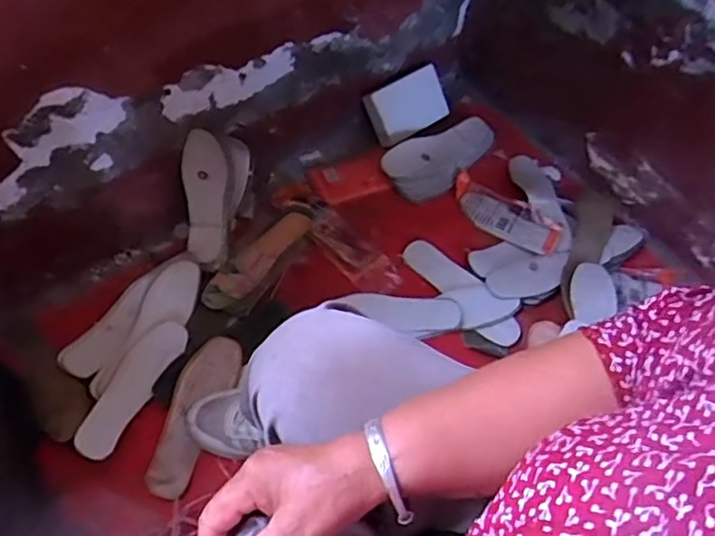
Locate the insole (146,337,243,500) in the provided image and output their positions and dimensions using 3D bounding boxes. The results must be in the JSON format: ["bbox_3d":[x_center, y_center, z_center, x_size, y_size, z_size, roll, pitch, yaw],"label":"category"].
[{"bbox_3d":[-0.230,0.200,0.889,0.072,0.016,0.228,18,58,7],"label":"insole"}]

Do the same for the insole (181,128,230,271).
[{"bbox_3d":[-0.238,-0.109,0.997,0.071,0.213,0.051,-1,18,-5],"label":"insole"}]

